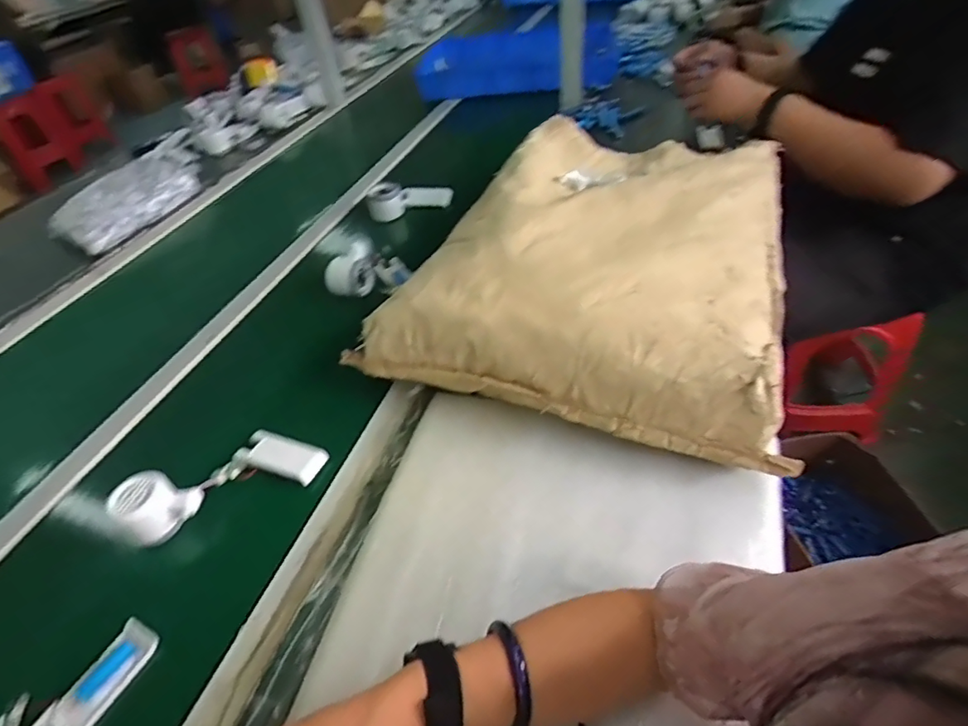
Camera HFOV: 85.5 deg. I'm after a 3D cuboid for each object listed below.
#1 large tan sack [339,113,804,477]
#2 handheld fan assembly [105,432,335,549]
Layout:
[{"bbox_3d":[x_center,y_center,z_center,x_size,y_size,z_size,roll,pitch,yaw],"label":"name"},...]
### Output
[{"bbox_3d":[0.171,-0.180,0.713,0.458,0.124,0.601,12,47,19],"label":"large tan sack"},{"bbox_3d":[-0.283,0.115,0.568,0.199,0.051,0.084,-24,46,-16],"label":"handheld fan assembly"}]

